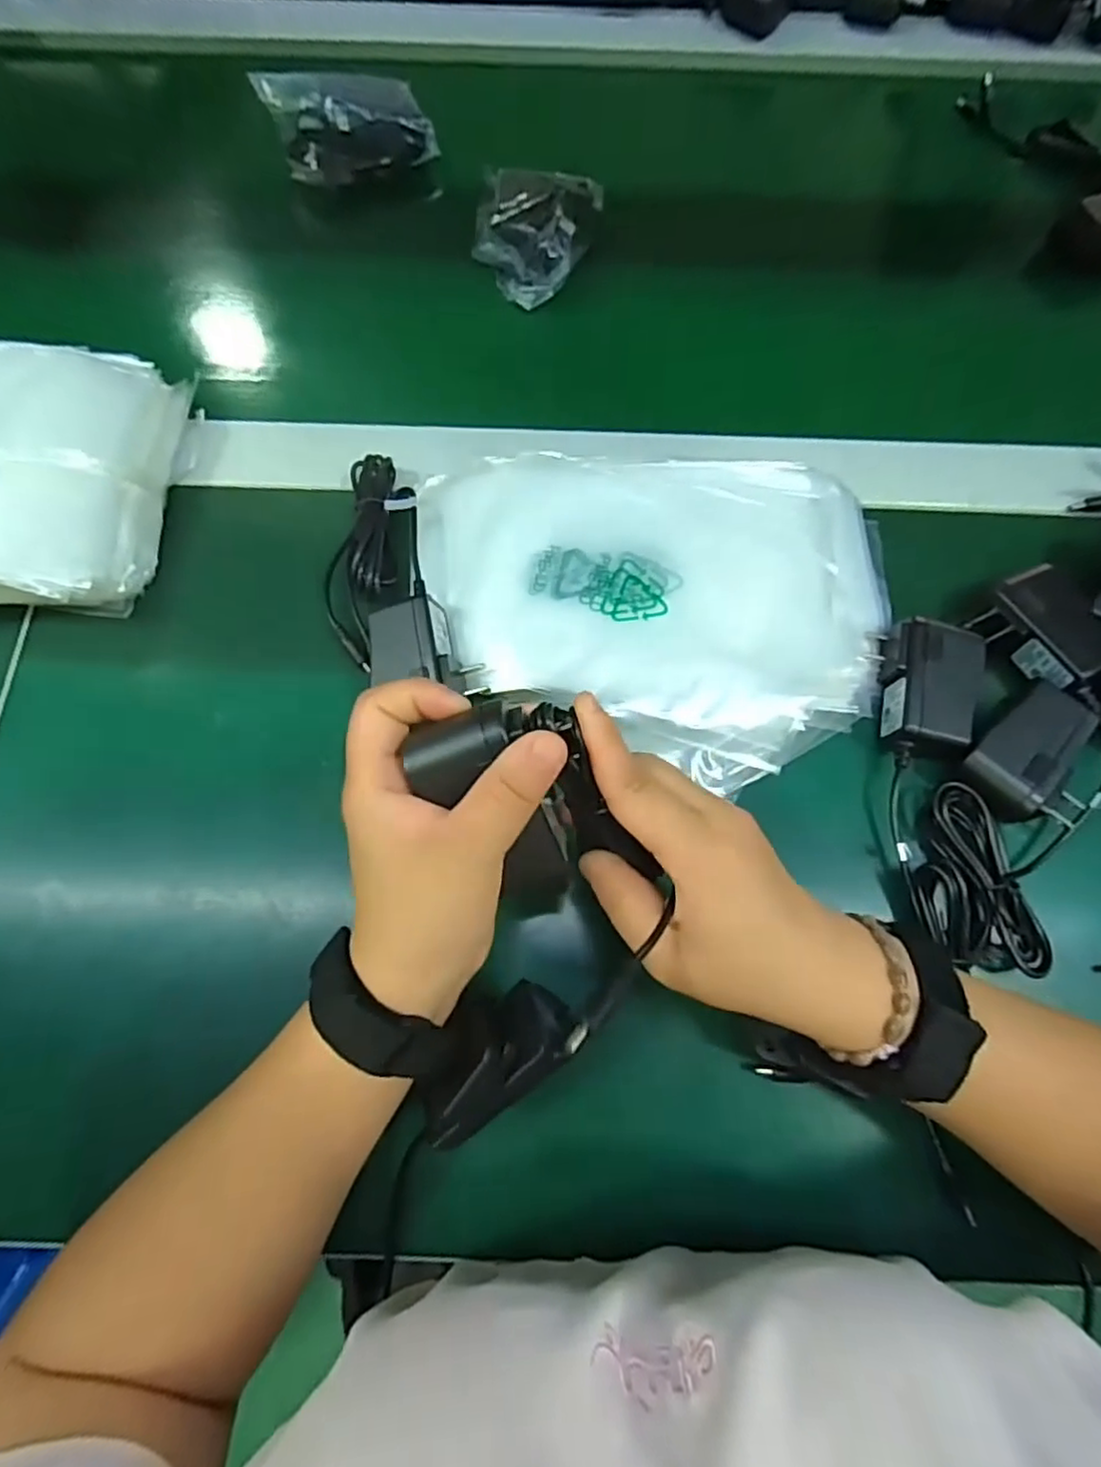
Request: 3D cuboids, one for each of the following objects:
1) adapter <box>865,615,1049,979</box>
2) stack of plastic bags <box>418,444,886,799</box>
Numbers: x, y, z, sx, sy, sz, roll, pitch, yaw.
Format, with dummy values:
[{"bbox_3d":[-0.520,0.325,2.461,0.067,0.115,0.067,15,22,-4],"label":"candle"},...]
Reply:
[{"bbox_3d":[0.206,0.029,0.348,0.057,0.032,0.179,-3,72,-2],"label":"adapter"},{"bbox_3d":[0.059,-0.071,0.371,0.265,0.034,0.185,1,72,-1],"label":"stack of plastic bags"}]

